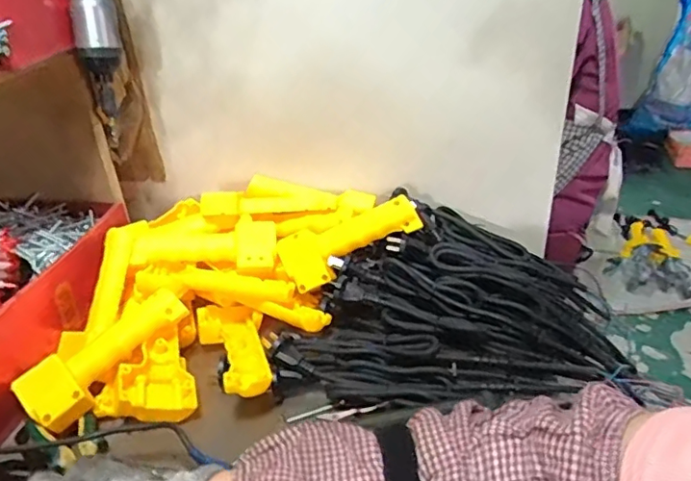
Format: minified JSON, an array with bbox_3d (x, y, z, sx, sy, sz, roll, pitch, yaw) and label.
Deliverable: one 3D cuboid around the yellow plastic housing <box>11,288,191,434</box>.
[{"bbox_3d":[-0.229,0.111,0.536,0.058,0.043,0.162,24,54,38],"label":"yellow plastic housing"}]

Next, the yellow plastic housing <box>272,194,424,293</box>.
[{"bbox_3d":[0.004,-0.002,0.626,0.160,0.049,0.044,-25,30,8],"label":"yellow plastic housing"}]

